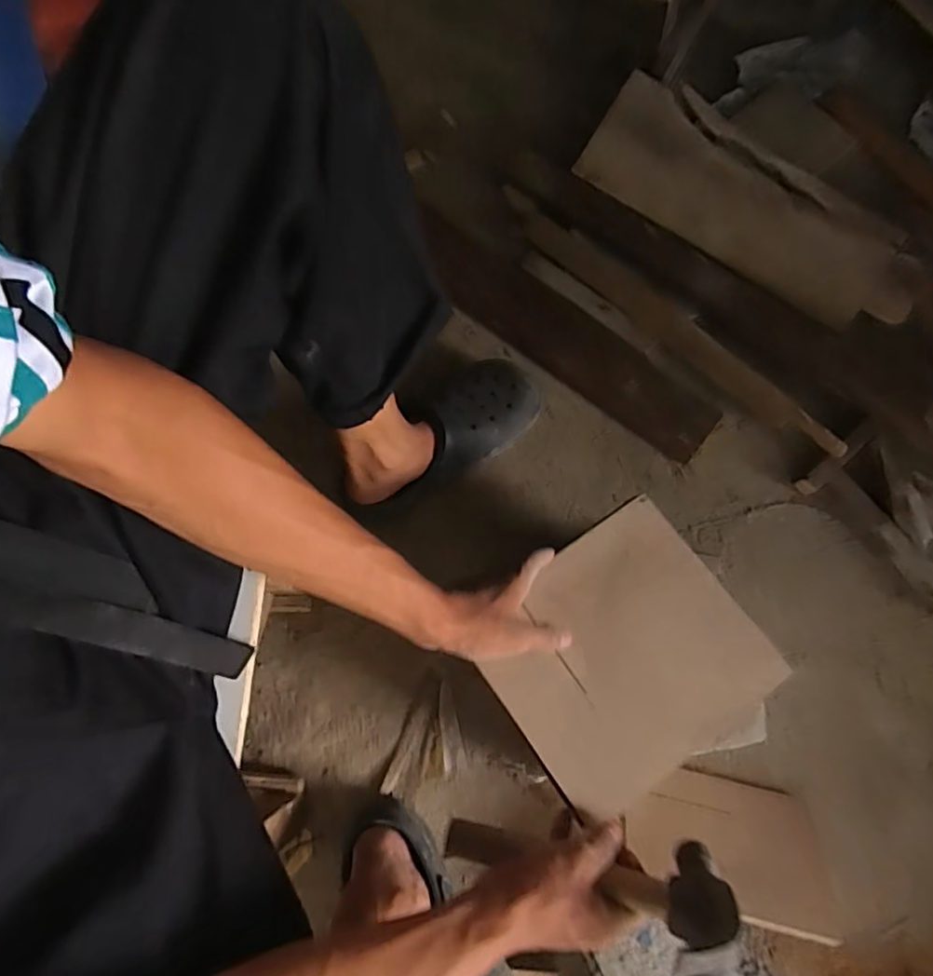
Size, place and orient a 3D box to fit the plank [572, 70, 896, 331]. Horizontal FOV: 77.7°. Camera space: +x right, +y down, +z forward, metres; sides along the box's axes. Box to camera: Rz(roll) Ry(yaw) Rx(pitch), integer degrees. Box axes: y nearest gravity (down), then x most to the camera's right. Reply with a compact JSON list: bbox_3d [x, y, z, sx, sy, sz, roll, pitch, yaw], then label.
[{"bbox_3d":[0.349,-0.371,0.774,0.412,0.019,0.143,37,100,2],"label":"plank"}]

